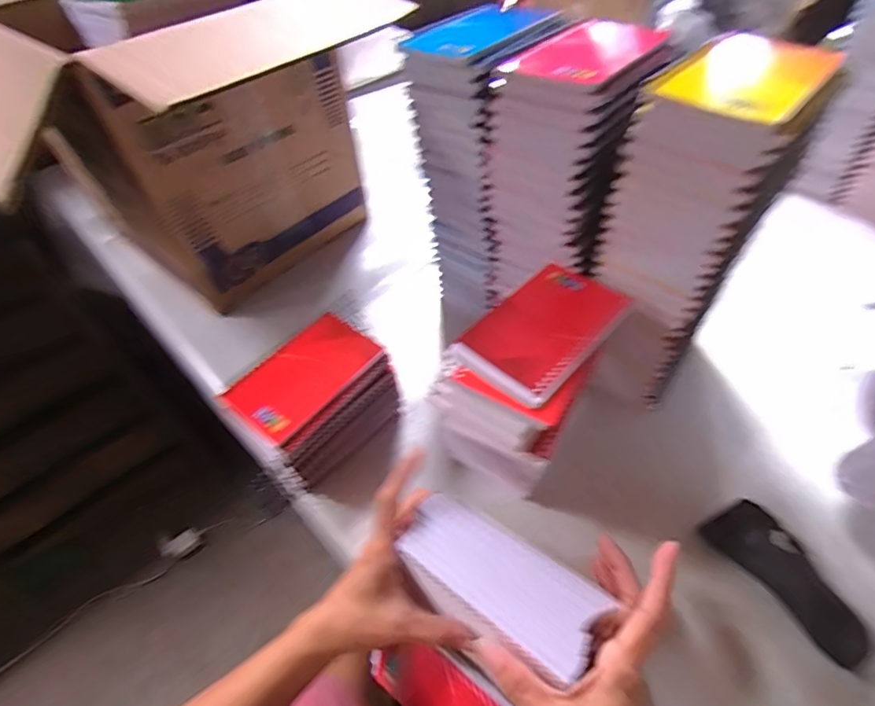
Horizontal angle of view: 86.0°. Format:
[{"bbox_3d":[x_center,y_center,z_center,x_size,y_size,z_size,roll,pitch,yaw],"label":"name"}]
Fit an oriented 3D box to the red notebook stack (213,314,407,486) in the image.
[{"bbox_3d":[-0.114,0.050,0.450,0.094,0.099,0.134,31,58,28],"label":"red notebook stack"}]

